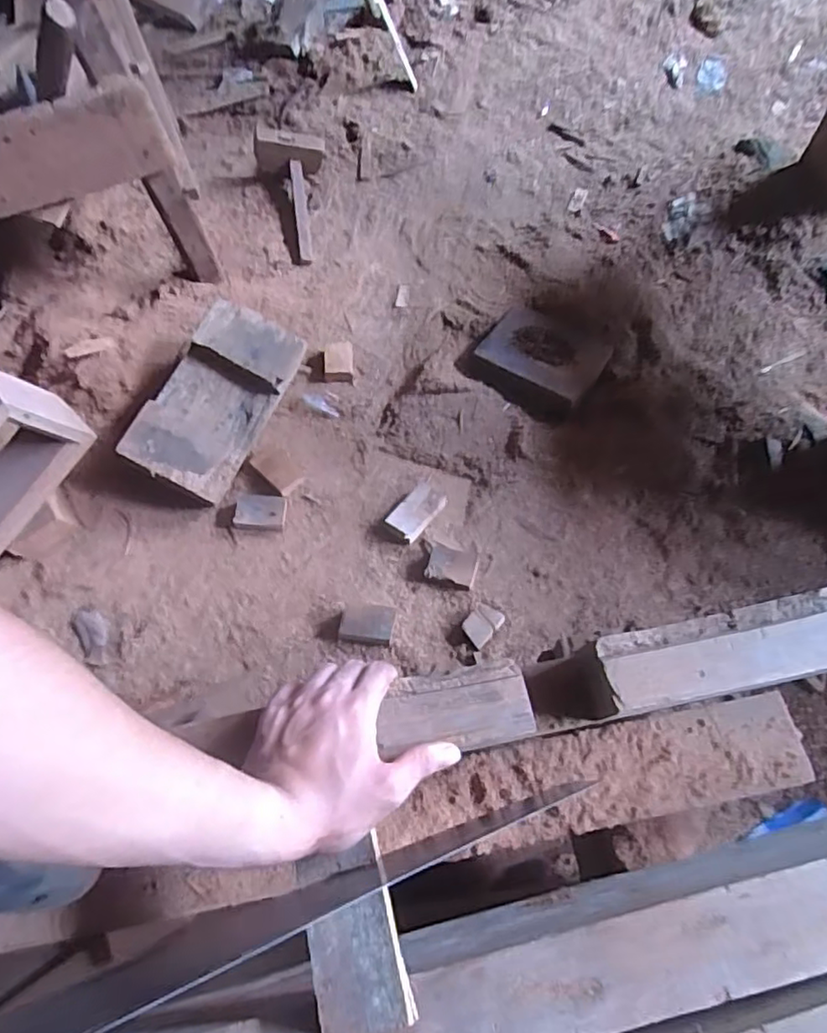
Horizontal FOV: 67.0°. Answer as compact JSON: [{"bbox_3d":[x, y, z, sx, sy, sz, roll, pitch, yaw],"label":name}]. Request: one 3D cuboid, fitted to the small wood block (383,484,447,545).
[{"bbox_3d":[0.003,-0.008,0.901,0.050,0.028,0.092,38,71,17],"label":"small wood block"}]

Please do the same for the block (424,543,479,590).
[{"bbox_3d":[0.049,0.065,0.862,0.079,0.036,0.058,11,69,11],"label":"block"}]

